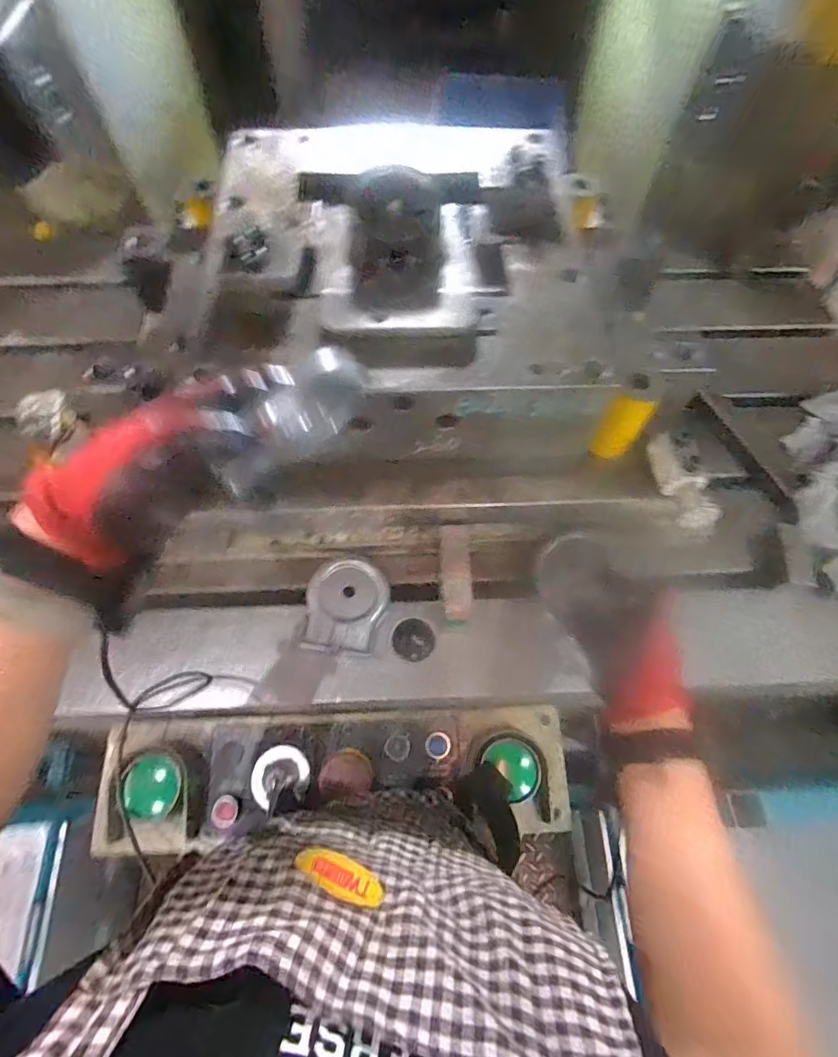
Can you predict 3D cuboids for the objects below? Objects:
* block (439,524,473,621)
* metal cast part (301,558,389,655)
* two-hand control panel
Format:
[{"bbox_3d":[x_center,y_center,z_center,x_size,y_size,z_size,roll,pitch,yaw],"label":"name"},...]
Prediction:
[{"bbox_3d":[0.042,0.049,0.554,0.035,0.024,0.106,0,77,-2],"label":"block"},{"bbox_3d":[-0.091,0.099,0.615,0.097,0.033,0.114,5,64,1],"label":"metal cast part"},{"bbox_3d":[-0.098,0.307,0.604,0.564,0.084,0.150,-1,64,-2],"label":"two-hand control panel"}]

